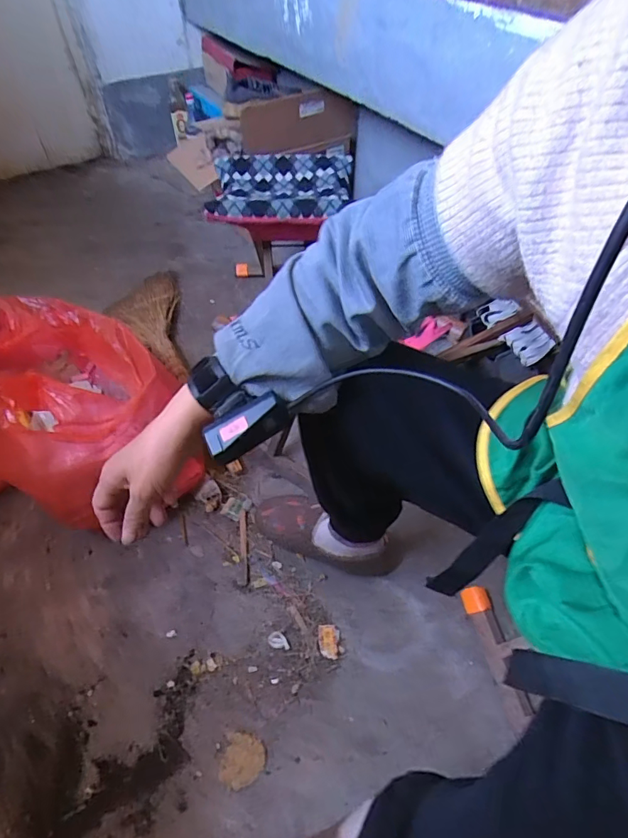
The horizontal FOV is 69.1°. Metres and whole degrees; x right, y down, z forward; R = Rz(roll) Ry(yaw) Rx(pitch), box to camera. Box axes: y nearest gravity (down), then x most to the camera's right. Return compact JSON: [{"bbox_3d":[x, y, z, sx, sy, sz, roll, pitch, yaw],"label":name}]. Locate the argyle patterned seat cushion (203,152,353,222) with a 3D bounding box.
[{"bbox_3d":[-0.071,-0.506,0.980,0.294,0.039,0.271,3,51,2],"label":"argyle patterned seat cushion"}]

